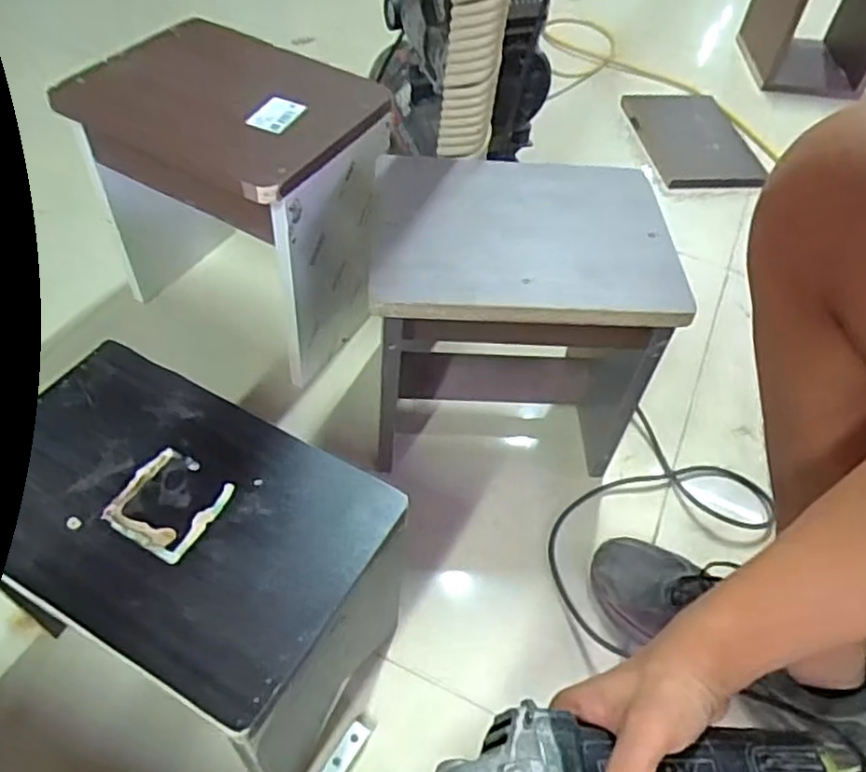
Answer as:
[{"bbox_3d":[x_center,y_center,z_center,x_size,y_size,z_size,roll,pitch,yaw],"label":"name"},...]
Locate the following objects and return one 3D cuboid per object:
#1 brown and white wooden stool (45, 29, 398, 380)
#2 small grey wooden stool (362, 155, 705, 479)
[{"bbox_3d":[-0.231,-0.226,0.842,0.307,0.298,0.241,27,54,16],"label":"brown and white wooden stool"},{"bbox_3d":[0.085,-0.073,0.757,0.292,0.271,0.224,2,51,-4],"label":"small grey wooden stool"}]

